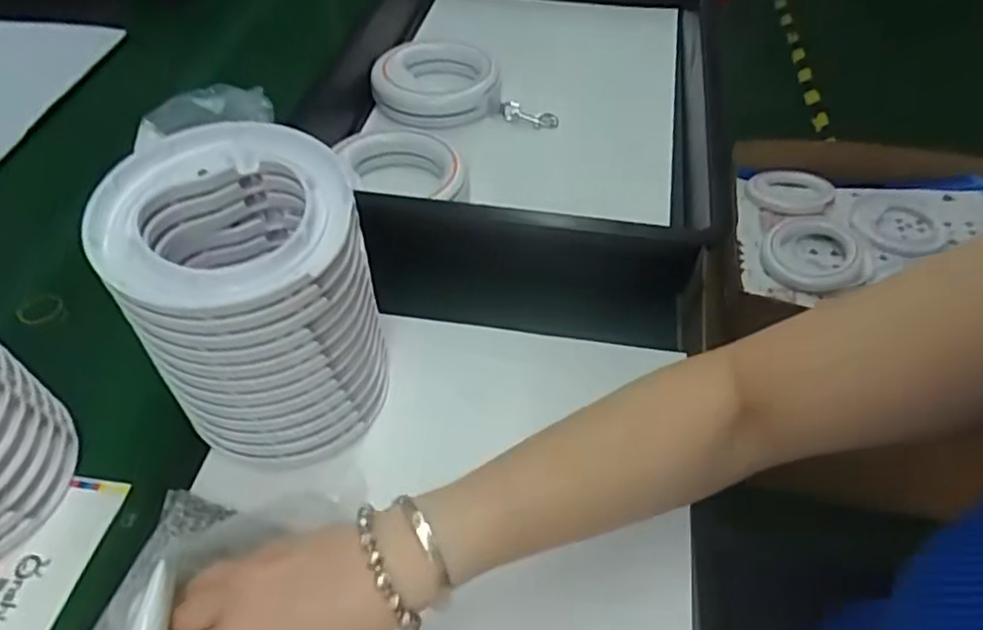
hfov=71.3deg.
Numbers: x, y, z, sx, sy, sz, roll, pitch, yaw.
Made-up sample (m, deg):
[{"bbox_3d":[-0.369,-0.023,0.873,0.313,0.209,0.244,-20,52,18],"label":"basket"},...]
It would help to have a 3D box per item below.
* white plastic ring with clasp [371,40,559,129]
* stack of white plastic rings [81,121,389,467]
[{"bbox_3d":[-0.032,-0.242,0.717,0.176,0.045,0.118,-5,49,-2],"label":"white plastic ring with clasp"},{"bbox_3d":[-0.140,-0.010,0.417,0.128,0.157,0.126,-28,53,-20],"label":"stack of white plastic rings"}]

